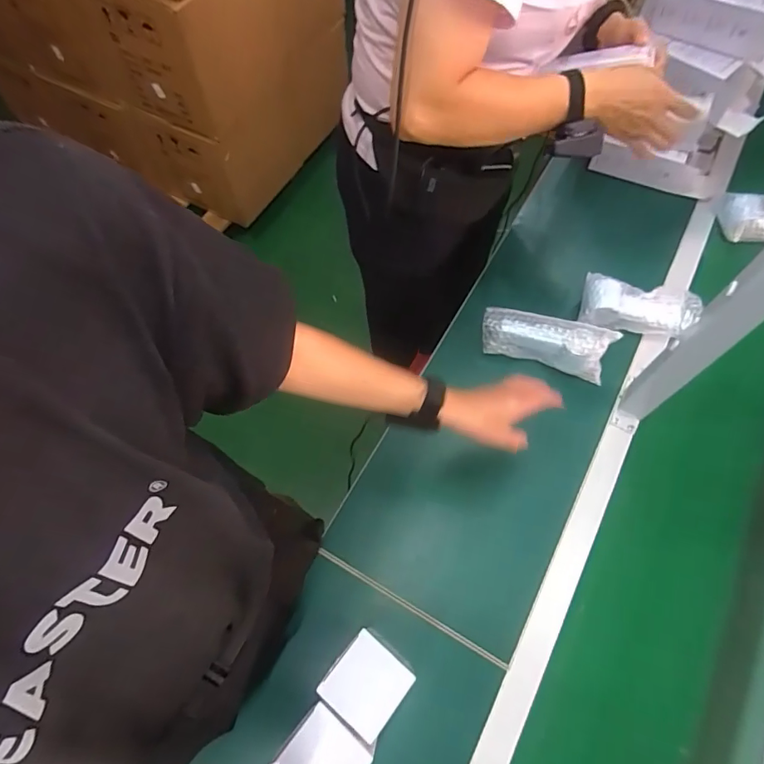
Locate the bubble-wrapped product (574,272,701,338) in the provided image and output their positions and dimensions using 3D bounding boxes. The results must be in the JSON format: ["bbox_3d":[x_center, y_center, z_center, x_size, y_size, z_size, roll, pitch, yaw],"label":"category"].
[{"bbox_3d":[0.437,-0.127,0.815,0.185,0.038,0.087,11,67,6],"label":"bubble-wrapped product"}]

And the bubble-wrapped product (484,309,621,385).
[{"bbox_3d":[0.270,-0.069,0.792,0.209,0.064,0.067,15,68,7],"label":"bubble-wrapped product"}]

